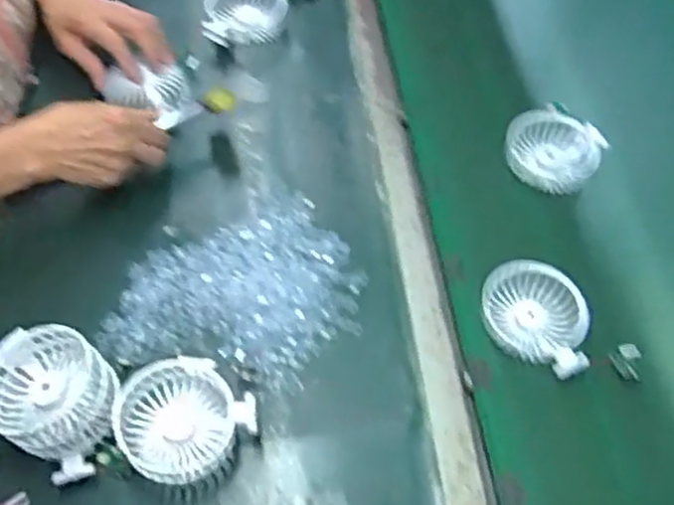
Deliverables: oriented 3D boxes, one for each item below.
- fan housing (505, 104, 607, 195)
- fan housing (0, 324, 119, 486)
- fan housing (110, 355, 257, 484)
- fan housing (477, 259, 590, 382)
[{"bbox_3d":[0.230,-0.109,0.757,0.091,0.039,0.091,1,57,-1],"label":"fan housing"},{"bbox_3d":[-0.225,0.117,0.568,0.108,0.061,0.089,30,61,16],"label":"fan housing"},{"bbox_3d":[-0.124,0.135,0.567,0.096,0.047,0.088,1,57,-1],"label":"fan housing"},{"bbox_3d":[0.180,0.058,0.647,0.097,0.029,0.093,16,58,8],"label":"fan housing"}]

